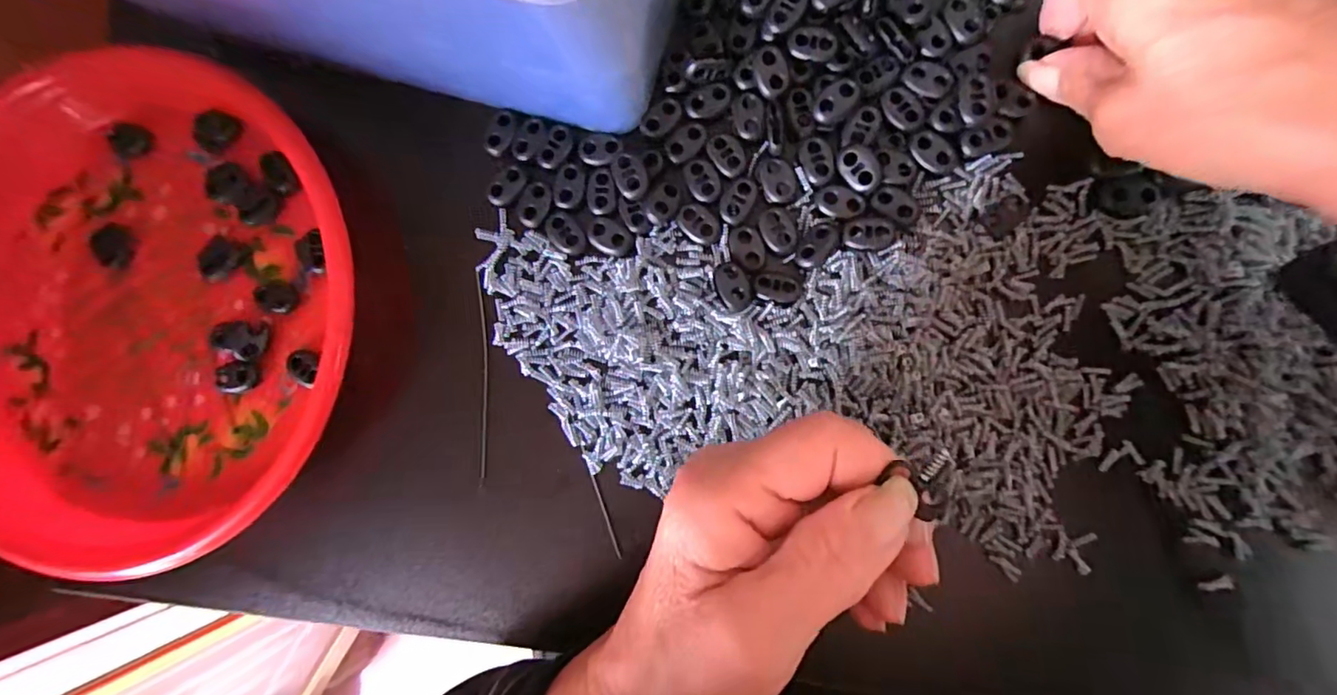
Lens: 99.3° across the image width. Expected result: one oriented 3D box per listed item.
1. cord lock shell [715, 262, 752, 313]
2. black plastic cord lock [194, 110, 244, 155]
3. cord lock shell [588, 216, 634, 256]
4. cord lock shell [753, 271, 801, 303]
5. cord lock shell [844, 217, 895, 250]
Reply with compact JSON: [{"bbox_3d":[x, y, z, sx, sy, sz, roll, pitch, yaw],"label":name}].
[{"bbox_3d":[0.028,-0.026,0.245,0.014,0.008,0.022,-8,88,8],"label":"cord lock shell"},{"bbox_3d":[-0.228,-0.109,0.287,0.016,0.010,0.021,24,92,8],"label":"black plastic cord lock"},{"bbox_3d":[-0.027,-0.050,0.256,0.022,0.004,0.014,28,92,8],"label":"cord lock shell"},{"bbox_3d":[0.047,-0.026,0.244,0.020,0.004,0.013,8,90,8],"label":"cord lock shell"},{"bbox_3d":[0.084,-0.047,0.239,0.020,0.007,0.012,-1,89,8],"label":"cord lock shell"}]

